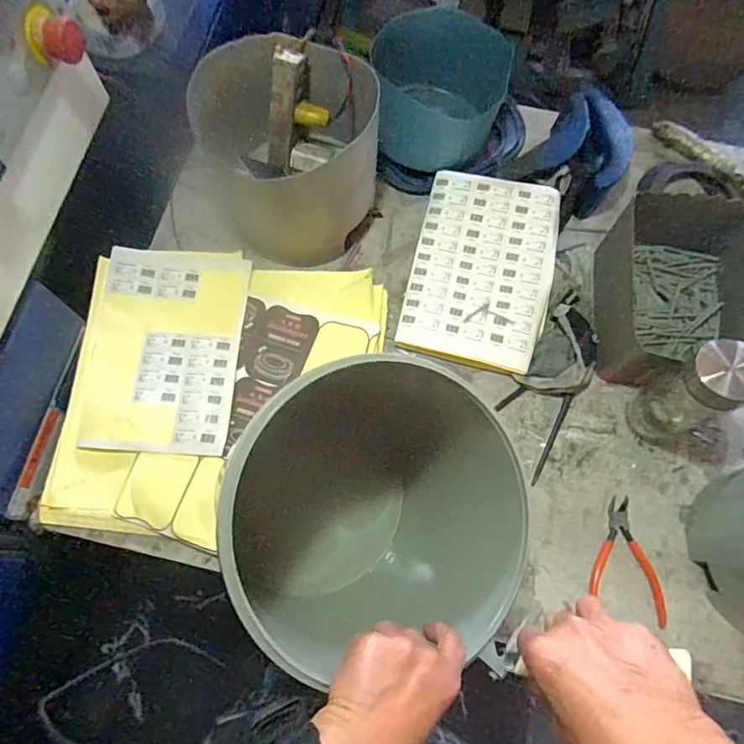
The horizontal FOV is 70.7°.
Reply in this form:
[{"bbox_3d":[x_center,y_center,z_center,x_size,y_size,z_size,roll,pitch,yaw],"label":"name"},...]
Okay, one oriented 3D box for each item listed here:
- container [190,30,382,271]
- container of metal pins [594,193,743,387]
[{"bbox_3d":[-0.108,-0.293,0.712,0.221,0.193,0.236,0,71,-1],"label":"container"},{"bbox_3d":[0.399,-0.093,0.681,0.176,0.121,0.228,7,71,1],"label":"container of metal pins"}]

